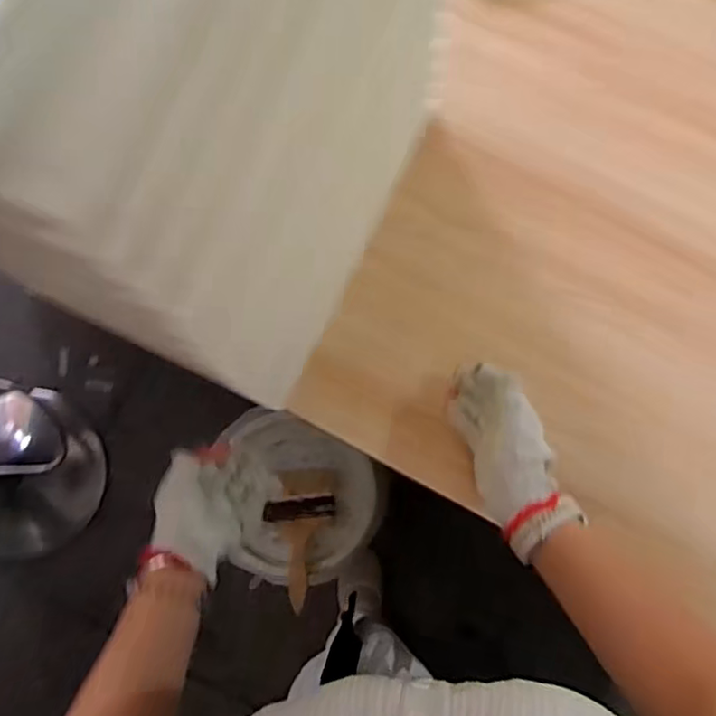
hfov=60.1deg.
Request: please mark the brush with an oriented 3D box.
[{"bbox_3d":[-0.087,0.262,0.910,0.105,0.039,0.198,3,79,1],"label":"brush"}]

